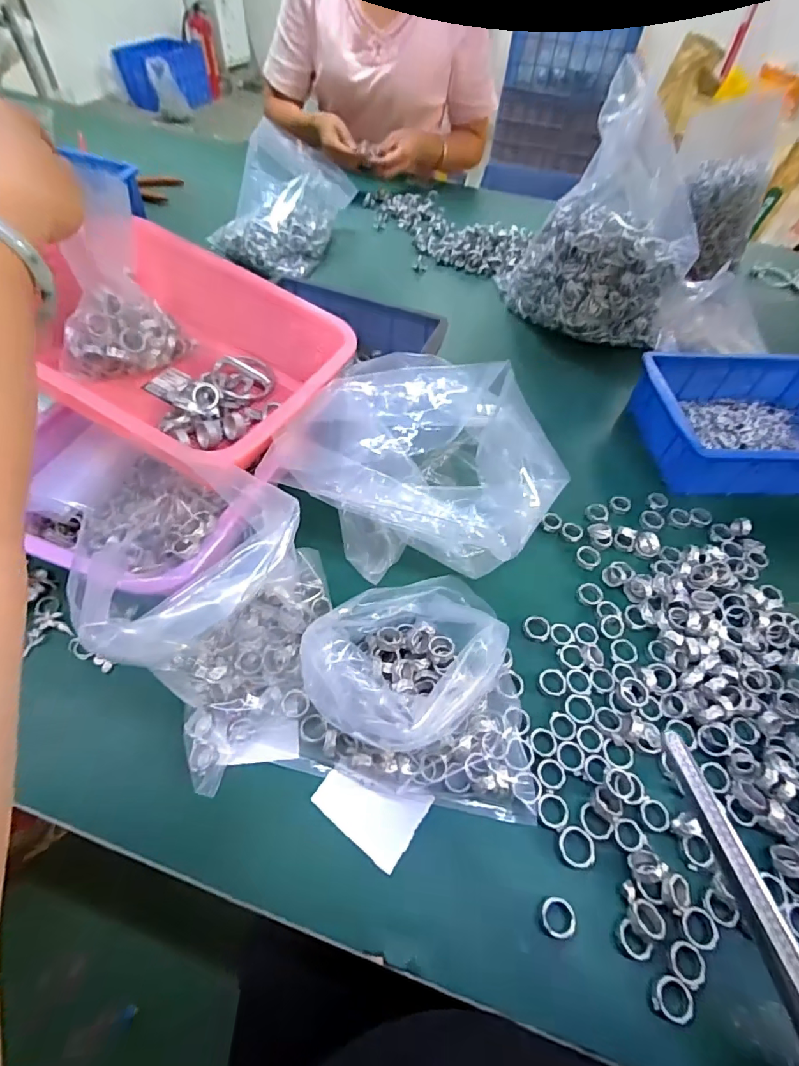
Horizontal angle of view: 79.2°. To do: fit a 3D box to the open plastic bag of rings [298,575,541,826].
[{"bbox_3d":[0.023,0.105,0.362,0.177,0.066,0.157,12,54,3],"label":"open plastic bag of rings"}]

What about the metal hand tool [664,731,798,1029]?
[{"bbox_3d":[0.192,0.205,0.248,0.017,0.012,0.196,-15,70,-16],"label":"metal hand tool"}]

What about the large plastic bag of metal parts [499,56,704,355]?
[{"bbox_3d":[0.272,-0.395,0.643,0.167,0.271,0.166,-6,55,-9],"label":"large plastic bag of metal parts"}]

